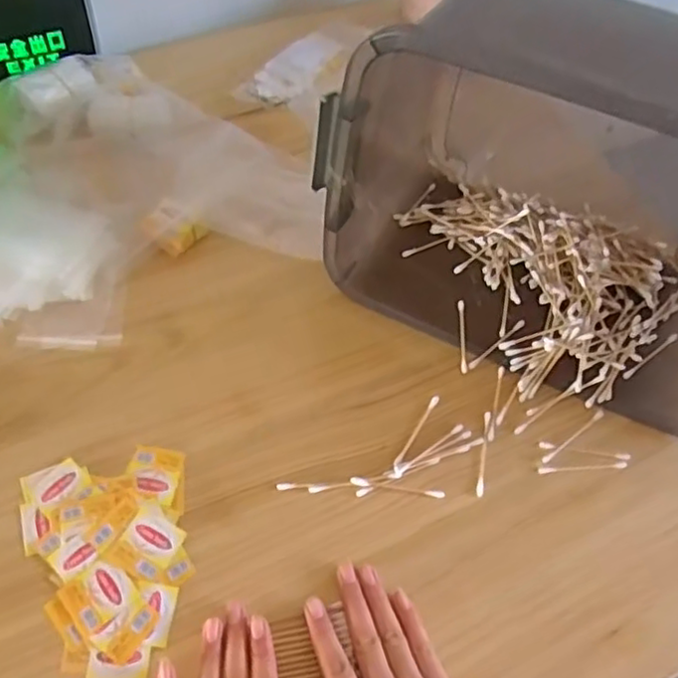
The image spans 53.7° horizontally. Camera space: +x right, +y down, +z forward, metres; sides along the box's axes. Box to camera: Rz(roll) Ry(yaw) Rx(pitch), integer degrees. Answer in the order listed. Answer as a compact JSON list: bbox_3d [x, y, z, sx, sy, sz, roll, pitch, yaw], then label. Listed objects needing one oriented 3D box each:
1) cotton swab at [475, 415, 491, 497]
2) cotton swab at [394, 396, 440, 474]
[{"bbox_3d":[0.116,0.092,0.538,0.007,0.004,0.071,12,60,2],"label":"cotton swab"},{"bbox_3d":[0.063,0.076,0.543,0.007,0.004,0.077,28,62,12],"label":"cotton swab"}]

